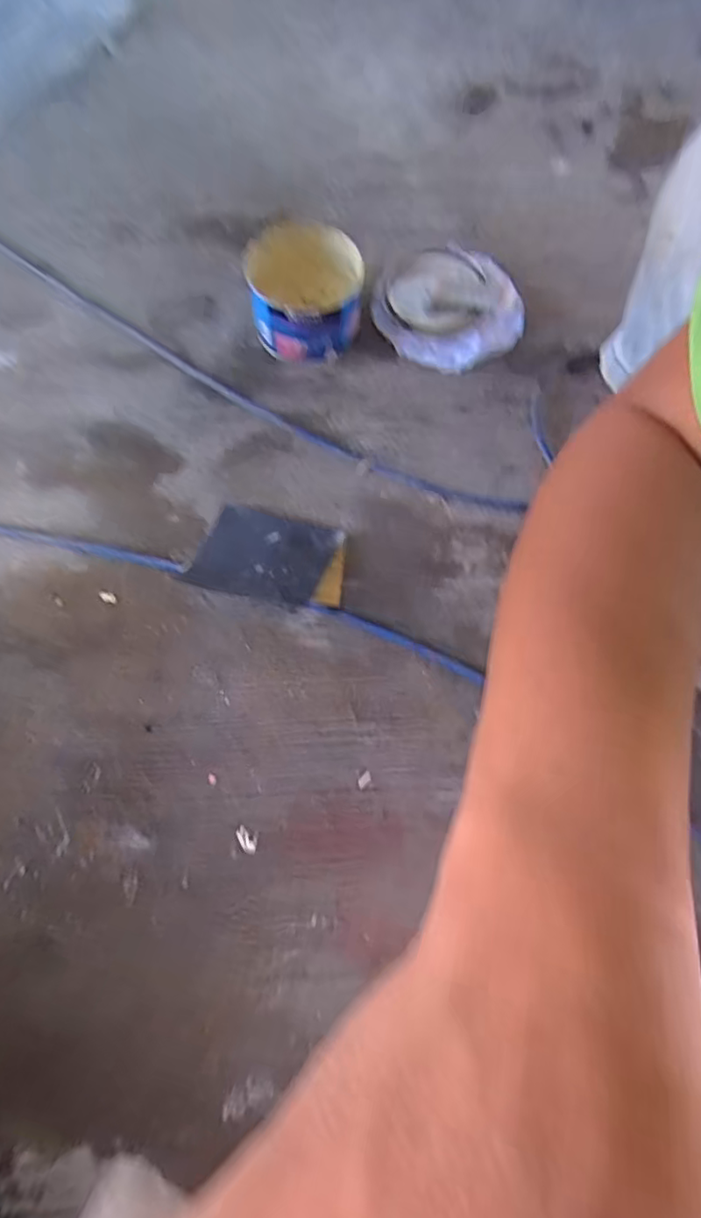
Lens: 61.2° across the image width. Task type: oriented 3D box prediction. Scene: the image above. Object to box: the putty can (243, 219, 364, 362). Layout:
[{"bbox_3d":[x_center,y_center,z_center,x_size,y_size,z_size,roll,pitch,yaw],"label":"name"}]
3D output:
[{"bbox_3d":[-0.055,-0.377,0.707,0.132,0.075,0.134,0,69,1],"label":"putty can"}]

